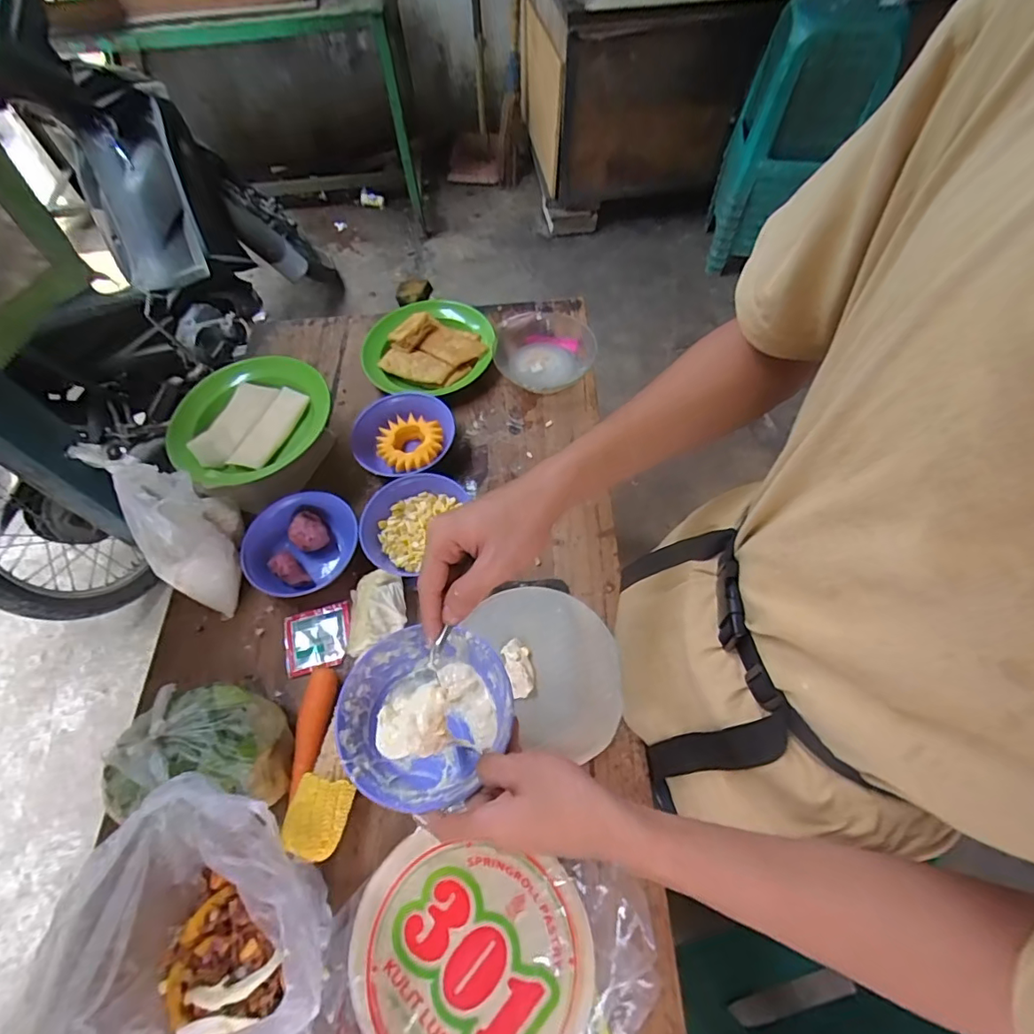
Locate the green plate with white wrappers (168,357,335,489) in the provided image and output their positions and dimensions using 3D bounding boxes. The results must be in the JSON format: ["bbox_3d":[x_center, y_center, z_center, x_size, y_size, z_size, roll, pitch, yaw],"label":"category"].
[{"bbox_3d":[-0.362,-0.135,0.717,0.201,0.043,0.208,0,63,0],"label":"green plate with white wrappers"}]

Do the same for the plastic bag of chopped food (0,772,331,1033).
[{"bbox_3d":[-0.274,0.356,0.428,0.212,0.205,0.216,-33,67,-16],"label":"plastic bag of chopped food"}]

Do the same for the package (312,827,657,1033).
[{"bbox_3d":[-0.040,0.414,0.471,0.250,0.029,0.293,38,74,22],"label":"package"}]

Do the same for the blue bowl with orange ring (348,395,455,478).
[{"bbox_3d":[-0.161,-0.113,0.763,0.143,0.053,0.142,0,63,0],"label":"blue bowl with orange ring"}]

